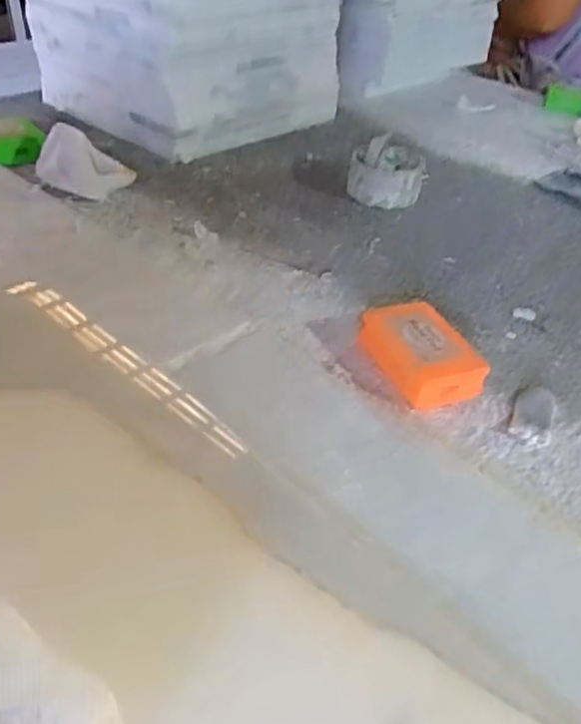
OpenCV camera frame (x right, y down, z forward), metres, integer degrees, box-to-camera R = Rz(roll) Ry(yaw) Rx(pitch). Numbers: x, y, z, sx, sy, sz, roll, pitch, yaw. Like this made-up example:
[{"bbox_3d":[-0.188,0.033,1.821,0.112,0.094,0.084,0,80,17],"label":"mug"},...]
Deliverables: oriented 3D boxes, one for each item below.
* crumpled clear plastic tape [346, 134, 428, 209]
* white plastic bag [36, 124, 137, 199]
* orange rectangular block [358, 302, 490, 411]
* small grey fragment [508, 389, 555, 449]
[{"bbox_3d":[0.110,-0.221,0.797,0.085,0.058,0.081,6,36,3],"label":"crumpled clear plastic tape"},{"bbox_3d":[-0.230,-0.220,0.755,0.099,0.044,0.068,27,42,29],"label":"white plastic bag"},{"bbox_3d":[0.098,-0.010,0.535,0.058,0.034,0.099,-12,39,-21],"label":"orange rectangular block"},{"bbox_3d":[0.179,0.038,0.510,0.028,0.005,0.065,17,38,17],"label":"small grey fragment"}]

